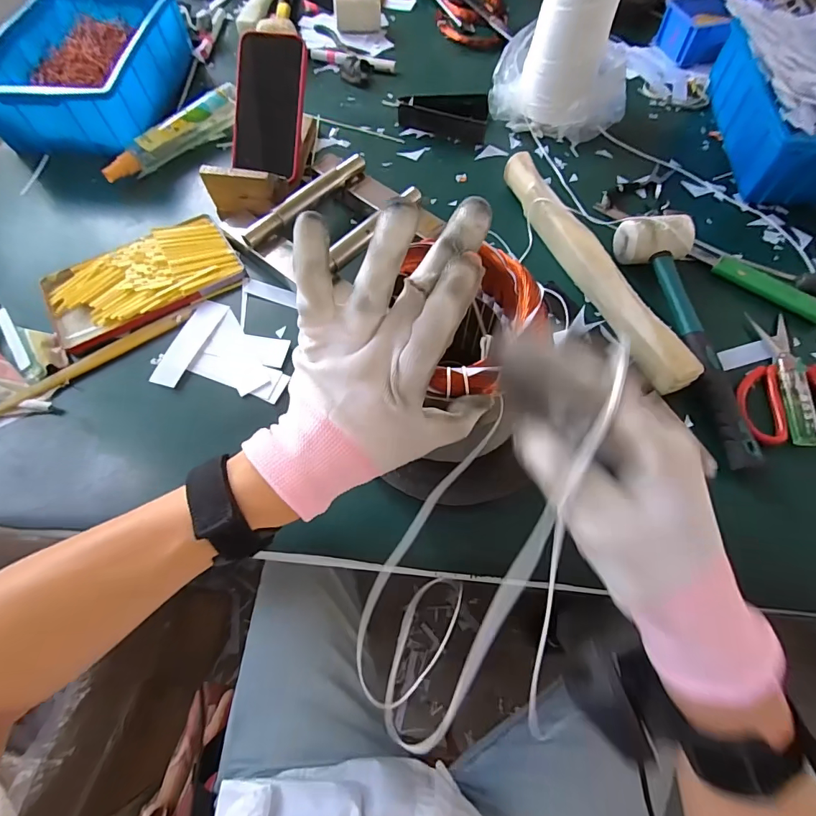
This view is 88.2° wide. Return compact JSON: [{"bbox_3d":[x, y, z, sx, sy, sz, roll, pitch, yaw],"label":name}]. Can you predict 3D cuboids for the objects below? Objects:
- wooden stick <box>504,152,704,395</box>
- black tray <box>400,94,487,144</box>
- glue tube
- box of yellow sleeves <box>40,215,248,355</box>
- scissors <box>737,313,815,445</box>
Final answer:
[{"bbox_3d":[0.196,-0.164,0.461,0.033,0.039,0.340,-20,65,-9],"label":"wooden stick"},{"bbox_3d":[0.051,-0.415,0.594,0.124,0.032,0.058,16,65,8],"label":"black tray"},{"bbox_3d":[-0.315,-0.375,0.577,0.033,0.039,0.220,35,69,16],"label":"glue tube"},{"bbox_3d":[-0.297,-0.148,0.479,0.199,0.019,0.123,-29,67,-13],"label":"box of yellow sleeves"},{"bbox_3d":[0.381,-0.033,0.412,0.128,0.011,0.143,3,64,2],"label":"scissors"}]

